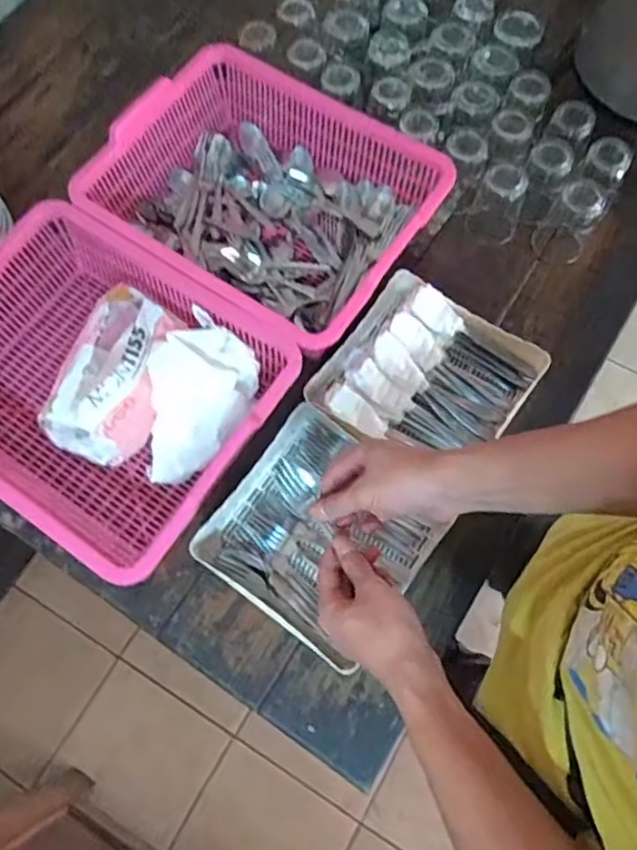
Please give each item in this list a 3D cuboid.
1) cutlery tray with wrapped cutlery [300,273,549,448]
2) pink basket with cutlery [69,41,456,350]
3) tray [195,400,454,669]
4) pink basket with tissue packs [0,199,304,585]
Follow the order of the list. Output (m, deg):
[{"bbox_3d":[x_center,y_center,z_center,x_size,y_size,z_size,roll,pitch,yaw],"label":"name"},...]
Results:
[{"bbox_3d":[0.124,-0.055,0.724,0.218,0.058,0.202,33,74,13],"label":"cutlery tray with wrapped cutlery"},{"bbox_3d":[-0.075,-0.285,0.803,0.403,0.123,0.297,34,74,13],"label":"pink basket with cutlery"},{"bbox_3d":[0.003,0.116,0.681,0.221,0.054,0.212,34,74,13],"label":"tray"},{"bbox_3d":[-0.255,-0.042,0.723,0.393,0.124,0.308,33,74,12],"label":"pink basket with tissue packs"}]

